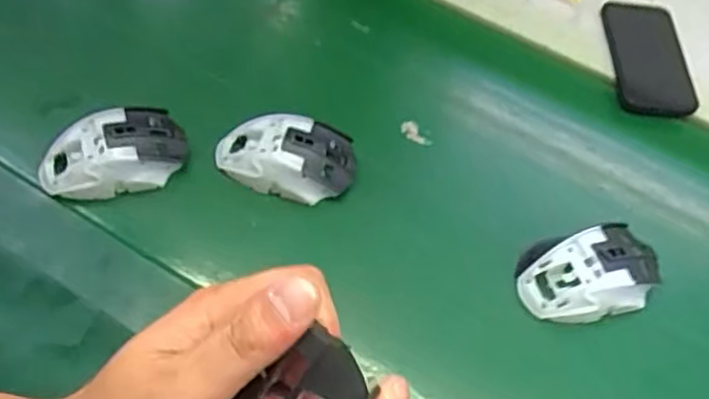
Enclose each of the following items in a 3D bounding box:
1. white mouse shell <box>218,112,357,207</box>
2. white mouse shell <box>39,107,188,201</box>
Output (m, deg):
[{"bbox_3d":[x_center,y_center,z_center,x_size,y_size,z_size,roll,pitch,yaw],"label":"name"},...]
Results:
[{"bbox_3d":[-0.059,-0.033,0.584,0.118,0.042,0.065,5,58,-1],"label":"white mouse shell"},{"bbox_3d":[-0.197,-0.033,0.566,0.117,0.053,0.059,-20,62,-16],"label":"white mouse shell"}]

